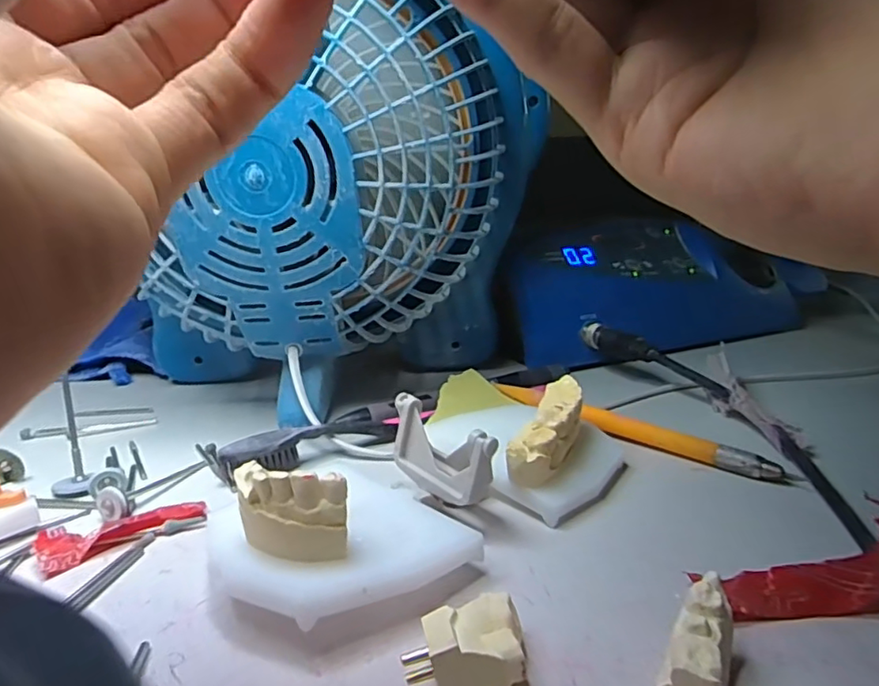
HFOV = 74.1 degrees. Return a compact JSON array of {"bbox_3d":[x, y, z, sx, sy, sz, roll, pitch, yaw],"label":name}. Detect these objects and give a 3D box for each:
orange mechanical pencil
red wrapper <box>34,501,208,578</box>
[{"bbox_3d":[0.079,0.036,0.256,0.010,0.011,0.134,-15,19,-42],"label":"orange mechanical pencil"},{"bbox_3d":[-0.105,0.062,0.195,0.049,0.008,0.016,-12,17,-34],"label":"red wrapper"}]

